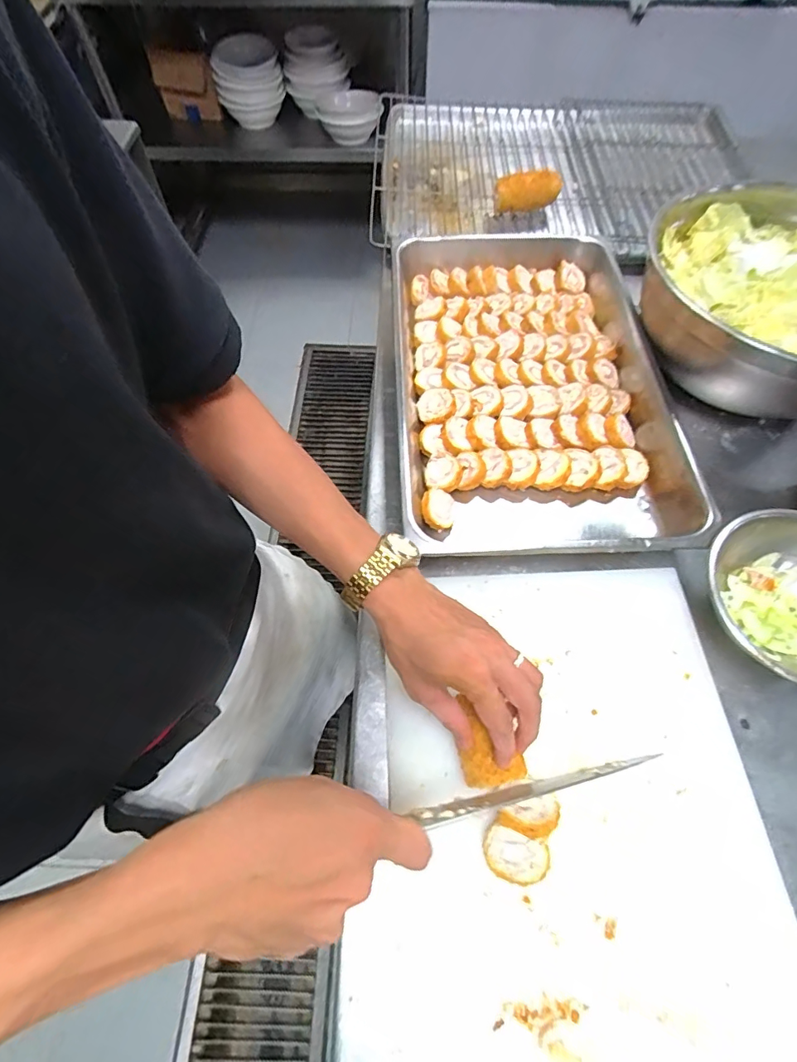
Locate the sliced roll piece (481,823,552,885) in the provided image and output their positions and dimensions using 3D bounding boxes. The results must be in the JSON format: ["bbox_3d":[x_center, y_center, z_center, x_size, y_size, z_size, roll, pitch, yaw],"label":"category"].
[{"bbox_3d":[0.091,0.257,0.373,0.049,0.019,0.033,19,65,10],"label":"sliced roll piece"}]

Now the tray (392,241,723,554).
[{"bbox_3d":[0.161,-0.205,0.618,0.347,0.071,0.540,0,62,0],"label":"tray"}]

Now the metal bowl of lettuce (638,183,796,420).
[{"bbox_3d":[0.480,-0.287,0.591,0.335,0.111,0.333,29,67,15],"label":"metal bowl of lettuce"}]

